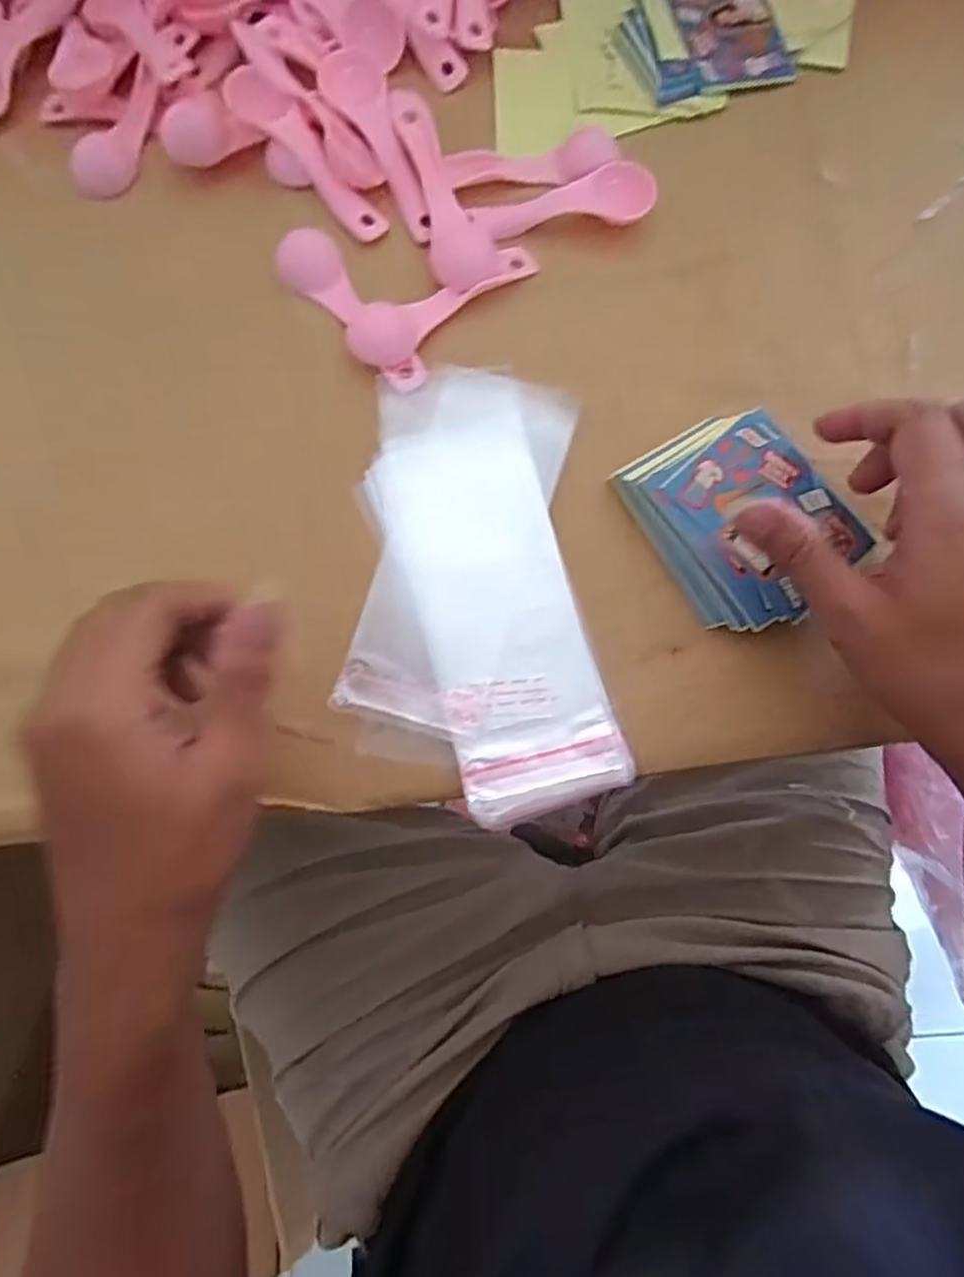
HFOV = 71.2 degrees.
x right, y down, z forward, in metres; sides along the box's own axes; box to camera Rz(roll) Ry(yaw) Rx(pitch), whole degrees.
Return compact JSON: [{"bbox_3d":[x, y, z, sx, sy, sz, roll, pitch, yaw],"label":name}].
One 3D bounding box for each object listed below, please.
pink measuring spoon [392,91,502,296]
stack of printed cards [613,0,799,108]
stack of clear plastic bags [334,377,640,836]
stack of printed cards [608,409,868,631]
[{"bbox_3d":[-0.019,-0.244,0.365,0.034,0.016,0.118,-14,78,-3],"label":"pink measuring spoon"},{"bbox_3d":[0.129,-0.361,0.398,0.095,0.007,0.094,-16,78,-3],"label":"stack of printed cards"},{"bbox_3d":[0.000,-0.028,0.328,0.123,0.007,0.218,0,78,0],"label":"stack of clear plastic bags"},{"bbox_3d":[0.128,-0.059,0.329,0.086,0.016,0.102,-28,79,-5],"label":"stack of printed cards"}]

